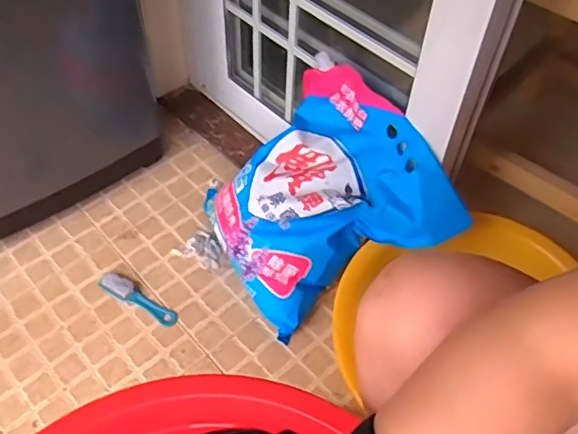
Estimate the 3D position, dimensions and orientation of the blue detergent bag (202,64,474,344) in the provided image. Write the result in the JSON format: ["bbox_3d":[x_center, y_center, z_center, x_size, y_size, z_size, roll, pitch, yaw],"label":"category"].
[{"bbox_3d":[0.044,-0.033,0.919,0.361,0.171,0.346,-33,61,5],"label":"blue detergent bag"}]

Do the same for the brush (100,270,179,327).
[{"bbox_3d":[-0.256,0.137,0.976,0.151,0.020,0.038,24,54,16],"label":"brush"}]

